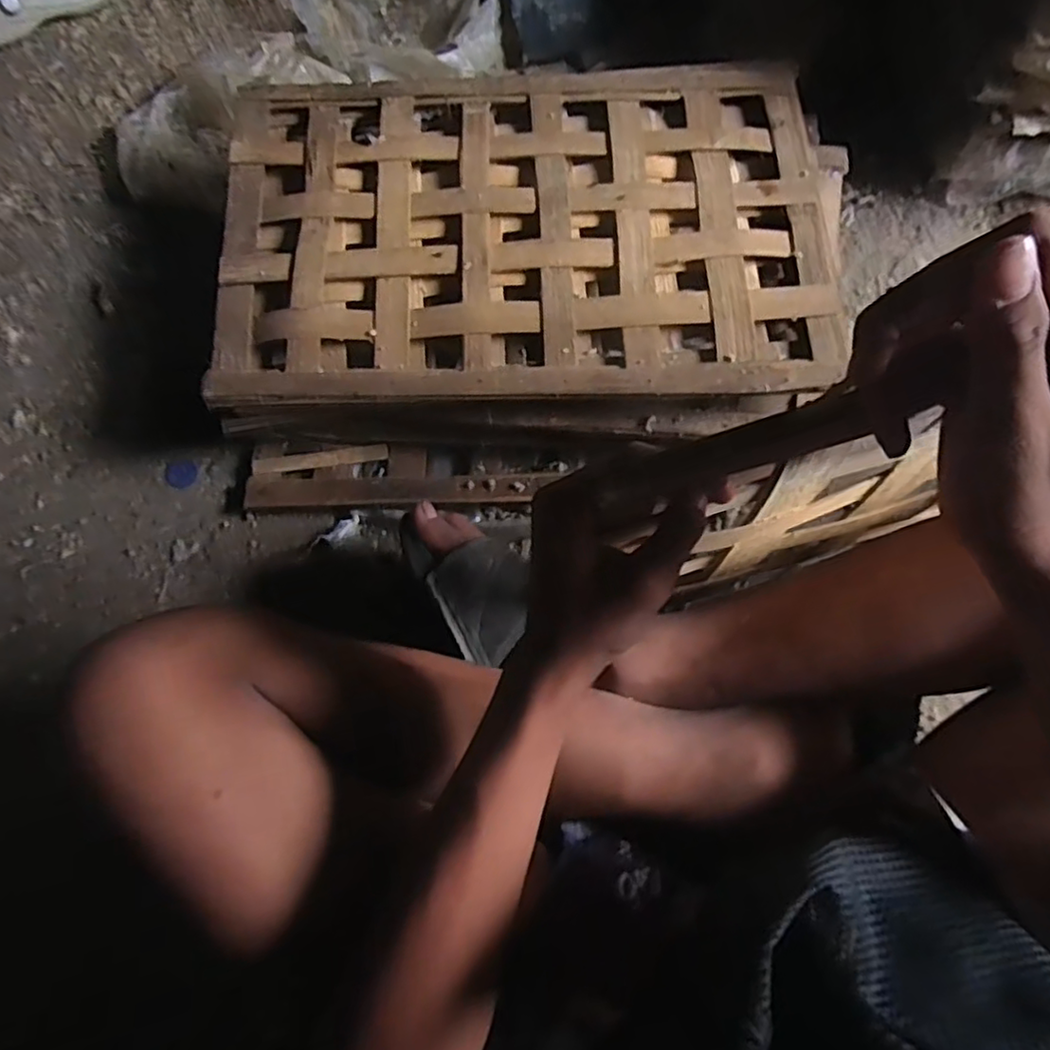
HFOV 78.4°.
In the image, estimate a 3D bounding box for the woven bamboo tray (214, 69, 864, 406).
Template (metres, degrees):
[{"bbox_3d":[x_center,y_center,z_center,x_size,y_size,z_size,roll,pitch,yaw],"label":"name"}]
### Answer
[{"bbox_3d":[-0.002,-0.265,0.589,0.533,0.033,0.336,-1,72,2],"label":"woven bamboo tray"}]

